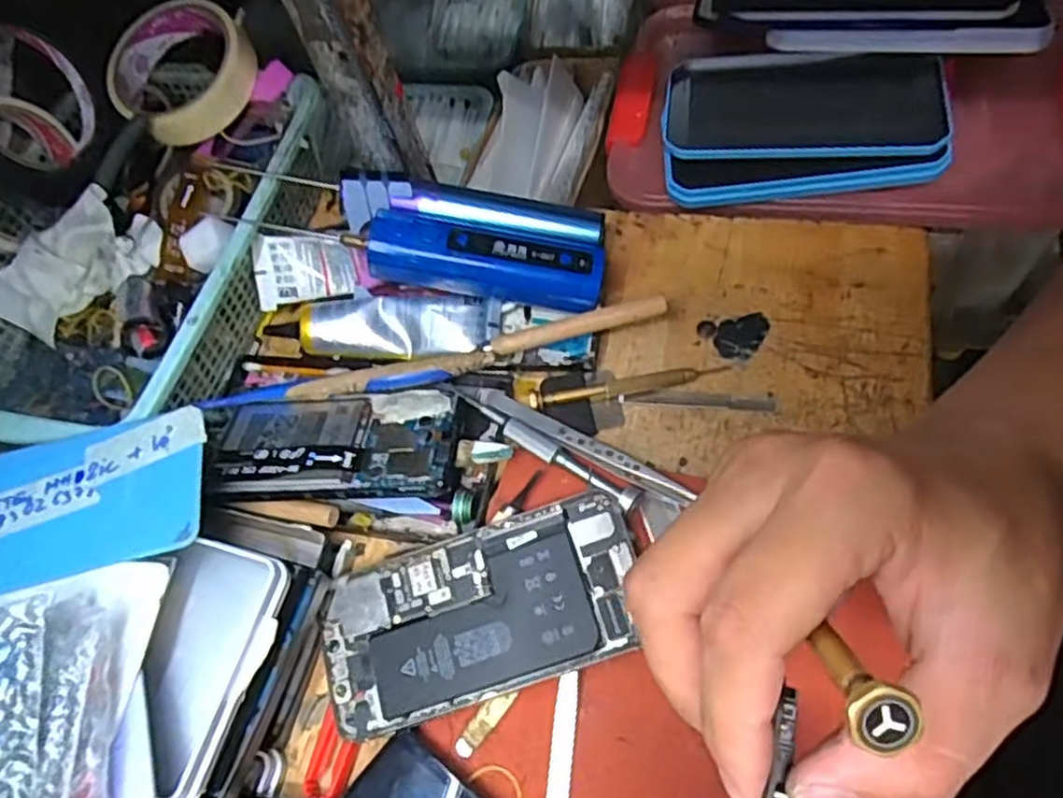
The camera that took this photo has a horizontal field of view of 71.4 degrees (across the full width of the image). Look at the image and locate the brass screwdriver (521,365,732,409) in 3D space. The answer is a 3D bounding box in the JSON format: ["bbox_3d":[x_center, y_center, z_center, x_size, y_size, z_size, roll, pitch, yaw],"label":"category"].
[{"bbox_3d":[0.055,-0.009,0.417,0.113,0.009,0.015,-12,61,3],"label":"brass screwdriver"}]

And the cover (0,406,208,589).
[{"bbox_3d":[-0.226,0.049,0.337,0.155,0.006,0.074,-14,57,-3],"label":"cover"}]

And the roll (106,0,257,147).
[{"bbox_3d":[-0.226,-0.216,0.486,0.092,0.028,0.092,-1,82,9],"label":"roll"}]

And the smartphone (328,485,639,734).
[{"bbox_3d":[-0.024,0.101,0.352,0.153,0.004,0.074,-19,65,1],"label":"smartphone"}]

